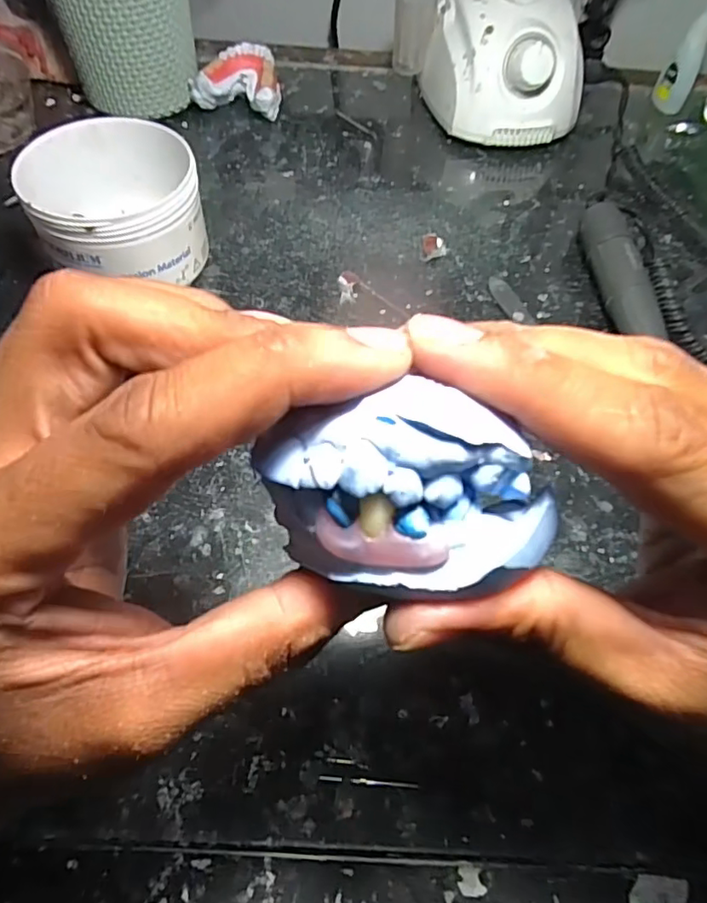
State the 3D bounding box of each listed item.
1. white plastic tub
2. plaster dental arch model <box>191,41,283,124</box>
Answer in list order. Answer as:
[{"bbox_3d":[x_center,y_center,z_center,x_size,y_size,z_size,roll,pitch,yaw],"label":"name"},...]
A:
[{"bbox_3d":[-0.134,-0.140,0.325,0.090,0.066,0.100,-19,61,-14],"label":"white plastic tub"},{"bbox_3d":[-0.088,-0.284,0.439,0.065,0.035,0.050,6,58,1],"label":"plaster dental arch model"}]

